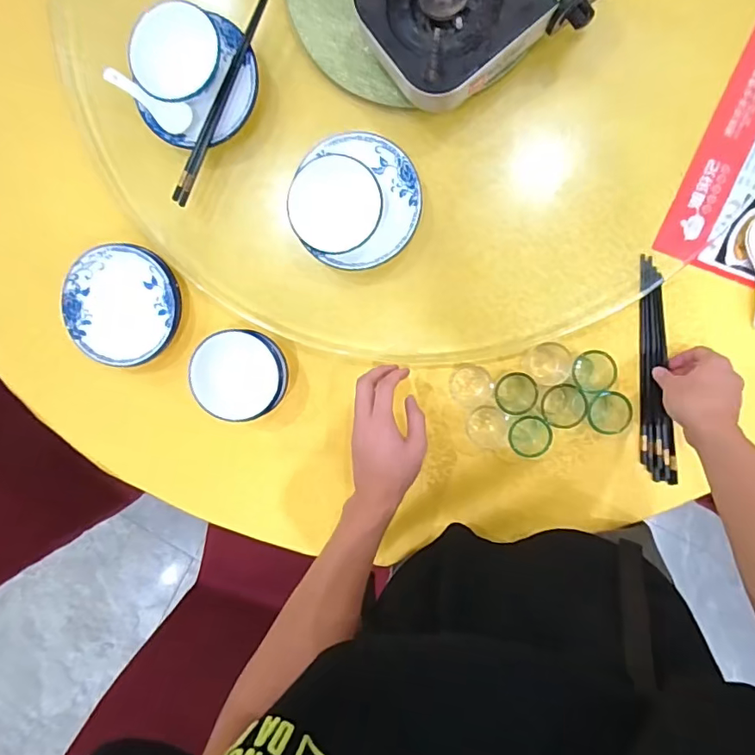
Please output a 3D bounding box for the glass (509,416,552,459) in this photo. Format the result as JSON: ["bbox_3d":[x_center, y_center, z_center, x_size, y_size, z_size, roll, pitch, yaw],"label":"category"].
[{"bbox_3d":[0.192,0.074,0.635,0.049,0.060,0.051,0,95,5],"label":"glass"}]

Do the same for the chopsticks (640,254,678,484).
[{"bbox_3d":[0.355,-0.006,0.637,0.038,0.019,0.286,-5,94,5],"label":"chopsticks"}]

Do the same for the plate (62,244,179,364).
[{"bbox_3d":[-0.353,-0.101,0.698,0.154,0.031,0.160,13,96,4],"label":"plate"}]

